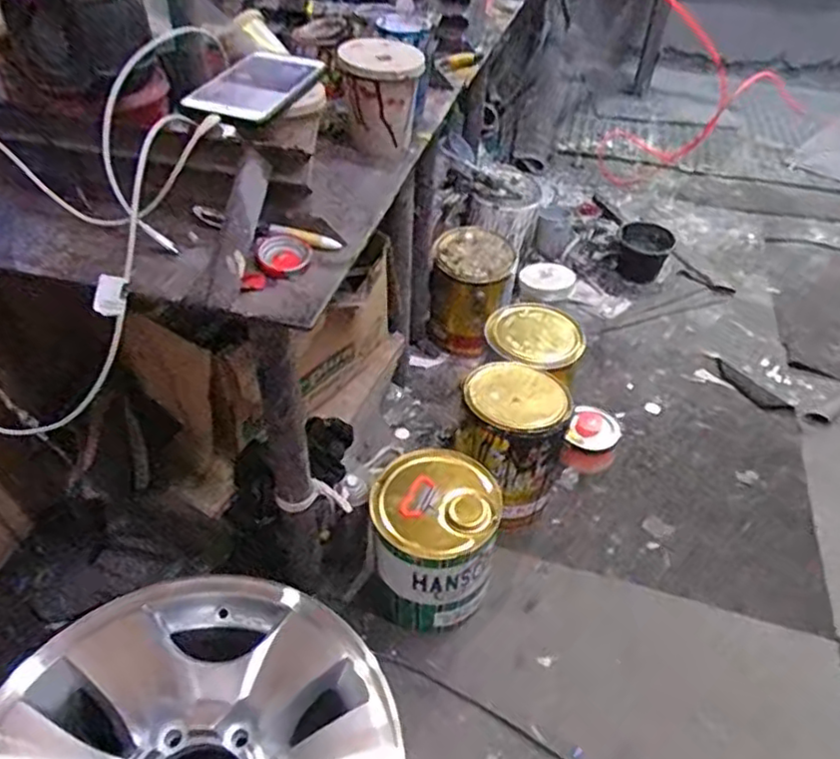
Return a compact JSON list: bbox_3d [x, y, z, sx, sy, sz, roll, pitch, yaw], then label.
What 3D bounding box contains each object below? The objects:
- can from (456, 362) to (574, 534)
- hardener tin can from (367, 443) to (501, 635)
[{"bbox_3d":[0.141,0.113,1.053,0.155,0.230,0.166,1,41,-1],"label":"can"},{"bbox_3d":[0.018,0.231,0.929,0.164,0.213,0.165,6,41,5],"label":"hardener tin can"}]

